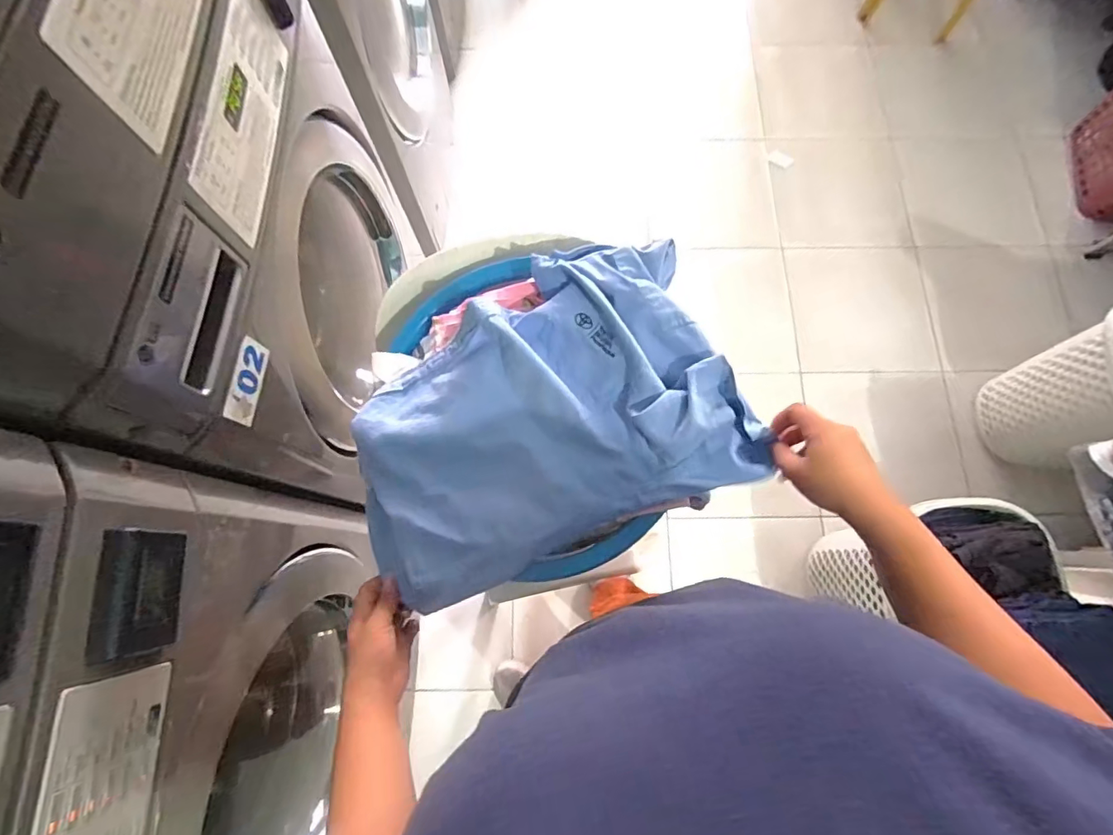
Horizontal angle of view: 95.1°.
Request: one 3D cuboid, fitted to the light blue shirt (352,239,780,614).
[{"bbox_3d":[-0.023,-0.002,0.531,0.391,0.087,0.281,-21,76,-6],"label":"light blue shirt"}]

